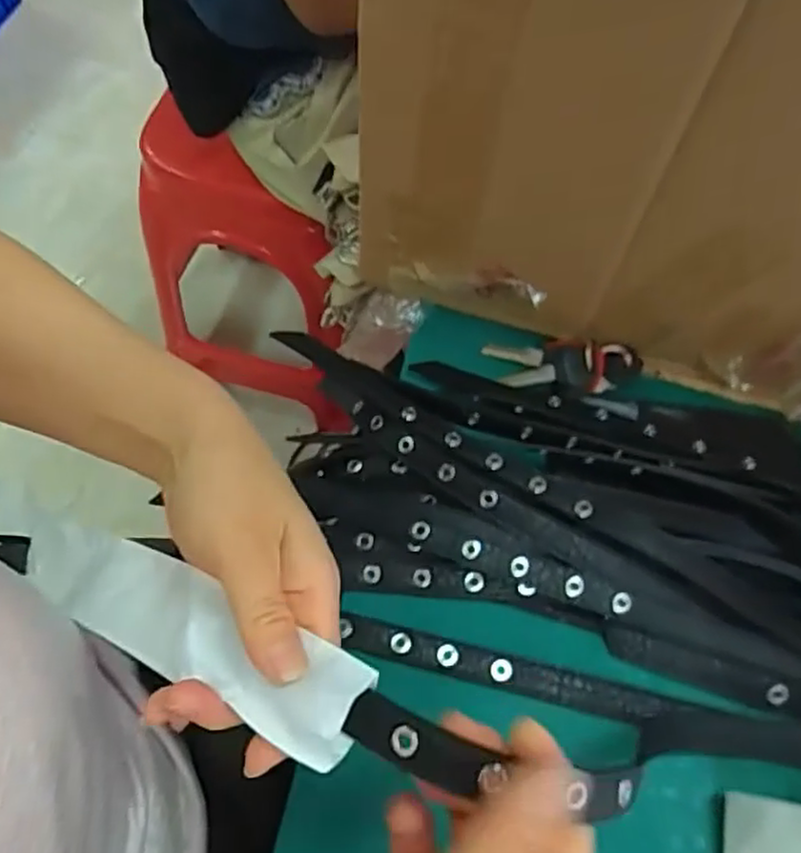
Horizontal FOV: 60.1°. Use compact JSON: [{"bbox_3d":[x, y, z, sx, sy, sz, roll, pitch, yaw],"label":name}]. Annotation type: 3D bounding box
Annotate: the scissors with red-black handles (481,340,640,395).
[{"bbox_3d":[0.113,-0.044,0.475,0.107,0.027,0.042,9,62,2],"label":"scissors with red-black handles"}]

